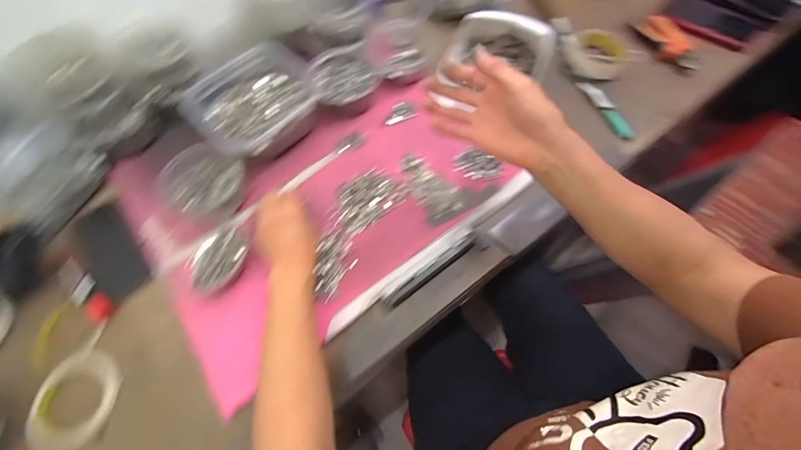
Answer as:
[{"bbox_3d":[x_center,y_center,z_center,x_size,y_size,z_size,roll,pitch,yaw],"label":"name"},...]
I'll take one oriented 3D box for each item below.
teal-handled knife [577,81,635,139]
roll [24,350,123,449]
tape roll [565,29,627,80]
[{"bbox_3d":[0.338,-0.193,0.560,0.026,0.011,0.133,-20,64,-5],"label":"teal-handled knife"},{"bbox_3d":[-0.398,0.215,0.417,0.084,0.025,0.111,3,64,6],"label":"roll"},{"bbox_3d":[0.351,-0.305,0.608,0.101,0.025,0.101,0,67,0],"label":"tape roll"}]

